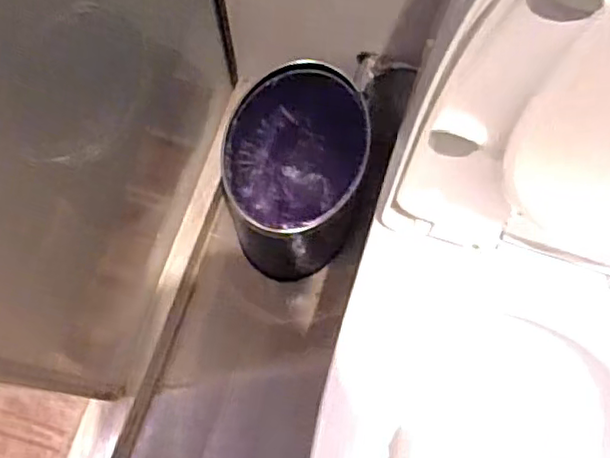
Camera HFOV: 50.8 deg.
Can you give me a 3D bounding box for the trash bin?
[{"bbox_3d":[-0.012,-0.070,0.977,0.181,0.272,0.240,17,73,5],"label":"trash bin"}]

